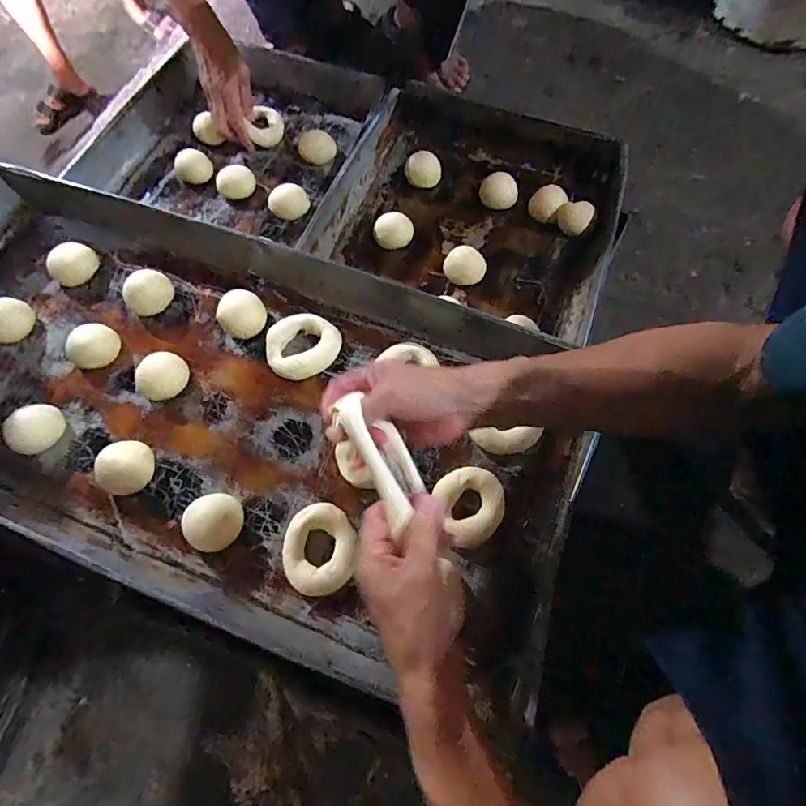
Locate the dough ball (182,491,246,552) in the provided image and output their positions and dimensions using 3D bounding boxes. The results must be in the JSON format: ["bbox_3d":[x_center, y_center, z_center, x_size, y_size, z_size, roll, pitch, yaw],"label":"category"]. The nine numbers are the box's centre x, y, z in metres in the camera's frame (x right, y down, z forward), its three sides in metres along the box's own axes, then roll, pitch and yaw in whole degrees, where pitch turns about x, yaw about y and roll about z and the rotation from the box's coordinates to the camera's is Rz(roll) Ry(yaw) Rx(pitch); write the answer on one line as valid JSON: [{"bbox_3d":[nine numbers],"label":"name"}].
[{"bbox_3d":[-0.192,0.121,0.488,0.054,0.028,0.056,-1,68,2],"label":"dough ball"}]

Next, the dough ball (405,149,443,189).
[{"bbox_3d":[0.032,-0.363,0.746,0.058,0.036,0.045,-1,68,2],"label":"dough ball"}]

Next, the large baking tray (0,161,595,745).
[{"bbox_3d":[-0.229,-0.013,0.529,0.837,0.124,0.379,19,70,10],"label":"large baking tray"}]

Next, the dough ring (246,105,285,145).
[{"bbox_3d":[-0.228,-0.465,0.797,0.056,0.021,0.068,-25,69,-7],"label":"dough ring"}]

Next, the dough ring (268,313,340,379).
[{"bbox_3d":[-0.118,-0.066,0.556,0.082,0.019,0.078,-1,68,2],"label":"dough ring"}]

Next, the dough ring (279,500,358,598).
[{"bbox_3d":[-0.083,0.145,0.478,0.071,0.017,0.085,2,68,3],"label":"dough ring"}]

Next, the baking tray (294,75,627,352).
[{"bbox_3d":[0.103,-0.286,0.712,0.393,0.082,0.351,22,70,11],"label":"baking tray"}]

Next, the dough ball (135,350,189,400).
[{"bbox_3d":[-0.276,-0.029,0.551,0.052,0.028,0.056,-1,68,2],"label":"dough ball"}]

